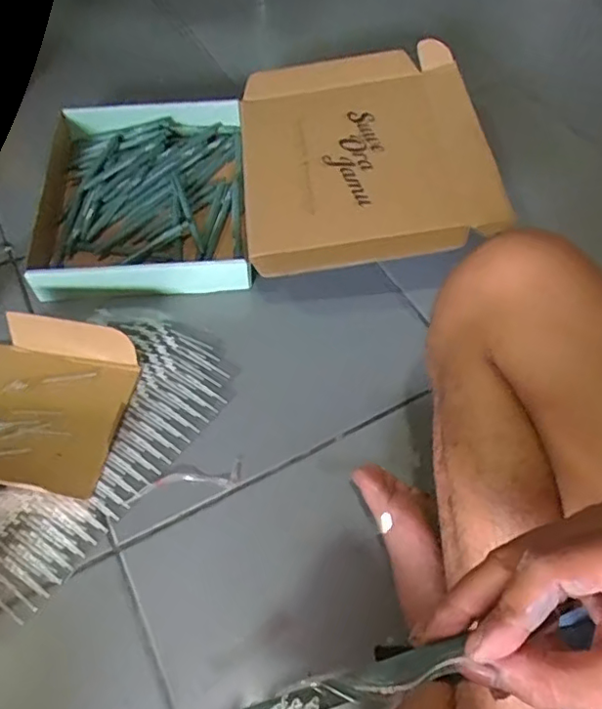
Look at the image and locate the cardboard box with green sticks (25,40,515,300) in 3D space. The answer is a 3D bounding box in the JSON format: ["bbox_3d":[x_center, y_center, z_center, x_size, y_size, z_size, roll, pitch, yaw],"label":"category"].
[{"bbox_3d":[-0.052,-0.242,0.741,0.548,0.118,0.335,-3,57,-1],"label":"cardboard box with green sticks"}]

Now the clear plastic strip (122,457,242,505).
[{"bbox_3d":[-0.115,0.127,0.572,0.116,0.012,0.031,-11,58,-7],"label":"clear plastic strip"}]

